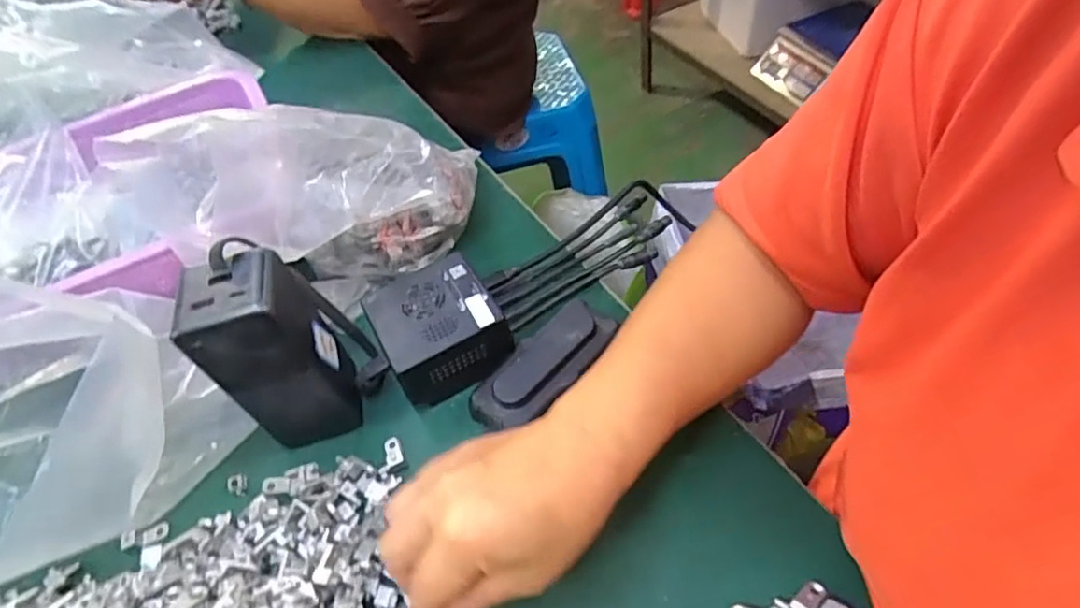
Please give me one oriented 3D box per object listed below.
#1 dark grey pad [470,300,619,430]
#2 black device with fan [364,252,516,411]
[{"bbox_3d":[0.004,0.040,0.393,0.101,0.021,0.043,-41,56,-22],"label":"dark grey pad"},{"bbox_3d":[-0.069,0.016,0.409,0.074,0.045,0.075,-29,53,-14],"label":"black device with fan"}]

